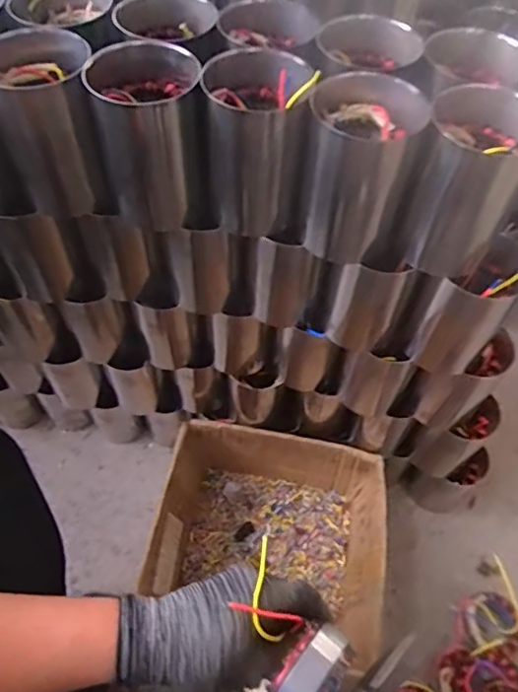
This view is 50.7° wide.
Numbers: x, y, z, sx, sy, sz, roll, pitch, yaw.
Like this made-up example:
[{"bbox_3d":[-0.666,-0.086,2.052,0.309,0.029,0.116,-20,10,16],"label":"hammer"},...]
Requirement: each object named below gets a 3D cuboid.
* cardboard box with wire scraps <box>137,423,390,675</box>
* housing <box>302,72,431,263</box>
[{"bbox_3d":[0.024,0.268,0.814,0.329,0.135,0.234,13,56,7],"label":"cardboard box with wire scraps"},{"bbox_3d":[0.087,-0.152,0.480,0.088,0.142,0.074,20,57,11],"label":"housing"}]

